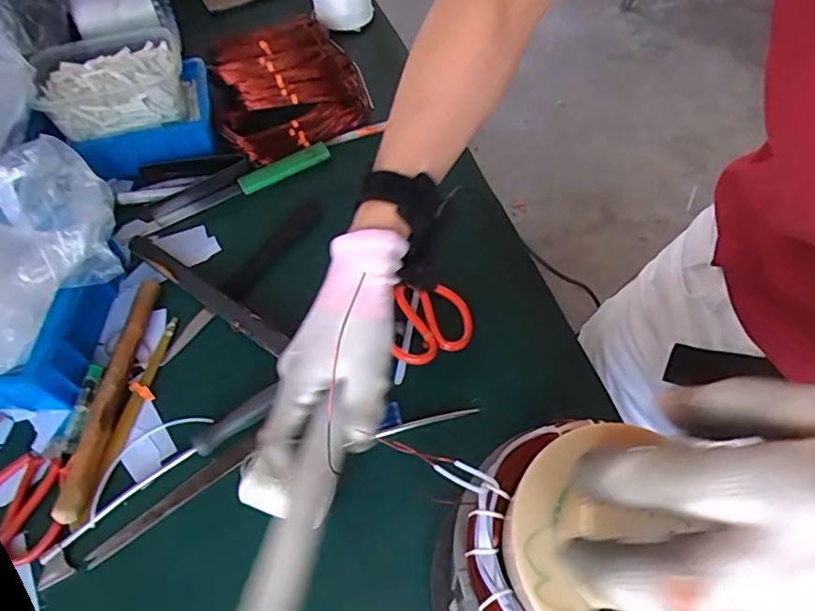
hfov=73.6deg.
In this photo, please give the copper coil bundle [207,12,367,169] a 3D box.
[{"bbox_3d":[-0.173,-0.313,0.742,0.197,0.070,0.260,-23,59,-11],"label":"copper coil bundle"}]

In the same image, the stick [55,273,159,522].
[{"bbox_3d":[-0.287,0.082,0.528,0.022,0.025,0.240,4,58,4],"label":"stick"}]

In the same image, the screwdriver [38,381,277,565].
[{"bbox_3d":[-0.214,0.146,0.480,0.224,0.023,0.020,-35,63,-18],"label":"screwdriver"}]

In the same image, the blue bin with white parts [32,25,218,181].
[{"bbox_3d":[-0.331,-0.244,0.655,0.181,0.099,0.129,-23,59,-11],"label":"blue bin with white parts"}]

